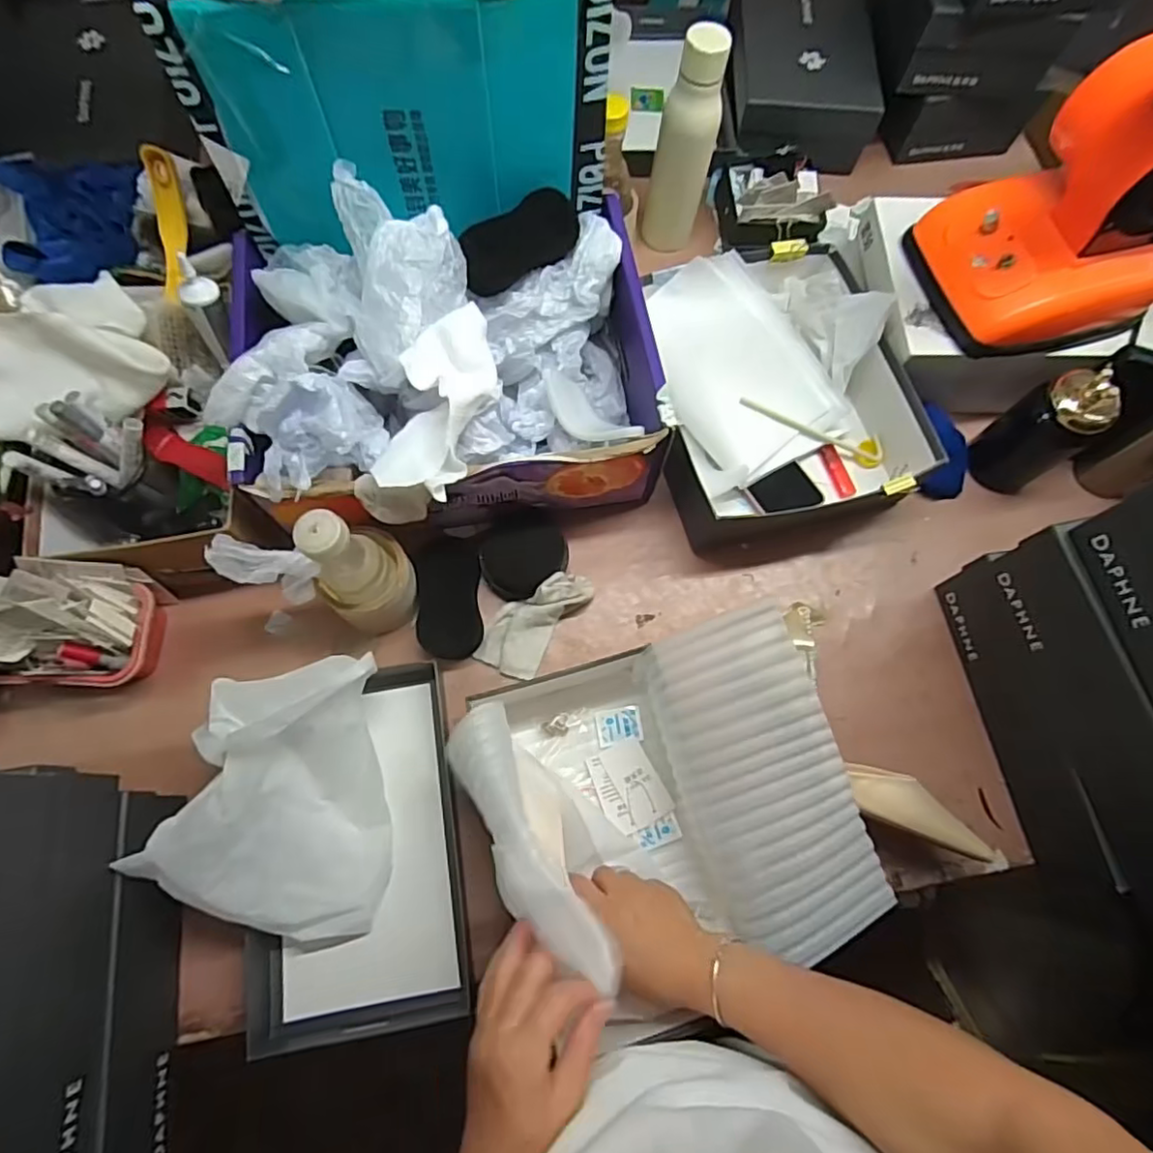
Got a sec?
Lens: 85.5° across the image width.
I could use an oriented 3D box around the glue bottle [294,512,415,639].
[{"bbox_3d":[-0.194,0.000,0.581,0.073,0.186,0.086,40,75,11],"label":"glue bottle"}]

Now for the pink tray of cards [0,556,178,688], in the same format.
[{"bbox_3d":[-0.495,0.051,0.591,0.164,0.118,0.104,-3,72,-3],"label":"pink tray of cards"}]

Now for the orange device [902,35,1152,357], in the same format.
[{"bbox_3d":[0.477,-0.352,0.586,0.197,0.197,0.175,-14,73,-6],"label":"orange device"}]

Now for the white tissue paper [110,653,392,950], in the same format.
[{"bbox_3d":[-0.235,0.186,0.547,0.194,0.040,0.221,32,70,-29],"label":"white tissue paper"}]

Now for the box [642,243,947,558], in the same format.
[{"bbox_3d":[0.220,-0.216,0.696,0.280,0.129,0.330,-7,72,-4],"label":"box"}]

